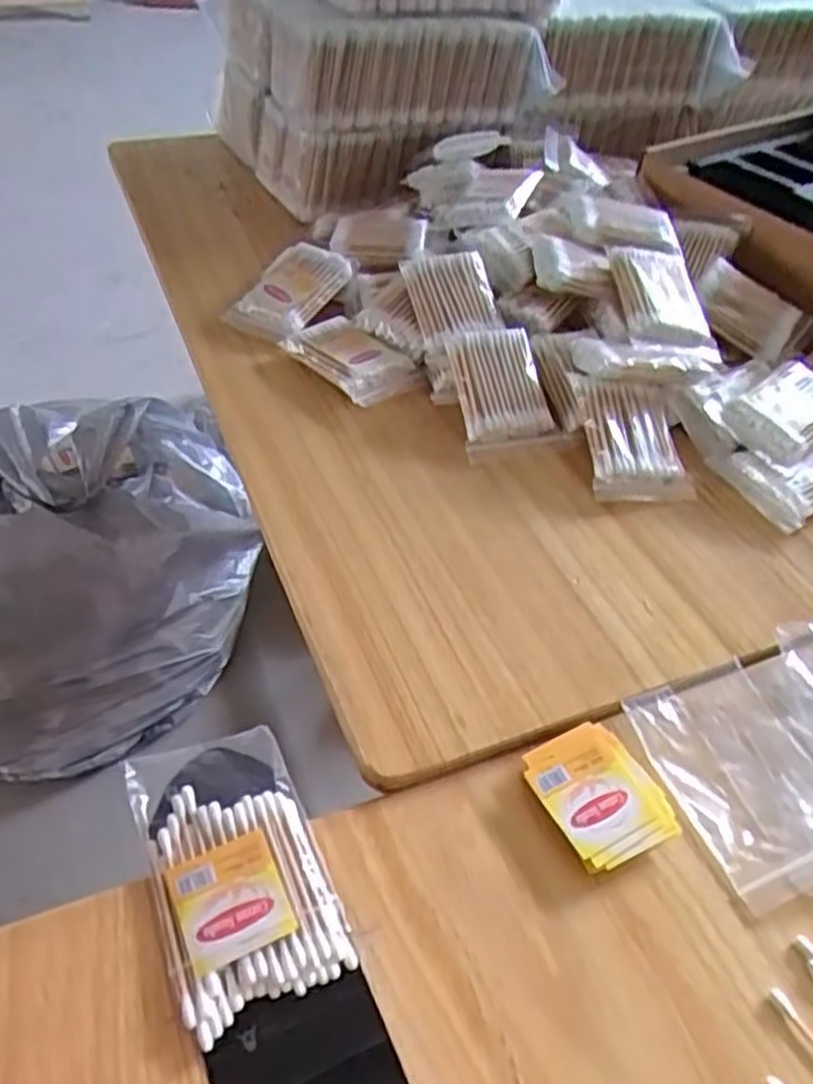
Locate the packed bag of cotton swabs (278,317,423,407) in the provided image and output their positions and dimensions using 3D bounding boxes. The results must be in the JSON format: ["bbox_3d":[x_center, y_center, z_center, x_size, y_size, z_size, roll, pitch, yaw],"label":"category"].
[{"bbox_3d":[-0.038,-0.126,0.540,0.095,0.017,0.054,37,54,27],"label":"packed bag of cotton swabs"}]

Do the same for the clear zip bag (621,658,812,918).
[{"bbox_3d":[0.151,0.105,0.352,0.068,0.008,0.098,-15,48,-14],"label":"clear zip bag"}]

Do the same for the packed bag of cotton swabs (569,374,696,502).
[{"bbox_3d":[0.139,-0.064,0.485,0.062,0.011,0.082,2,64,-14],"label":"packed bag of cotton swabs"}]

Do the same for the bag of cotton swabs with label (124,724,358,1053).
[{"bbox_3d":[-0.069,0.124,0.314,0.063,0.008,0.113,-17,50,-19],"label":"bag of cotton swabs with label"}]

